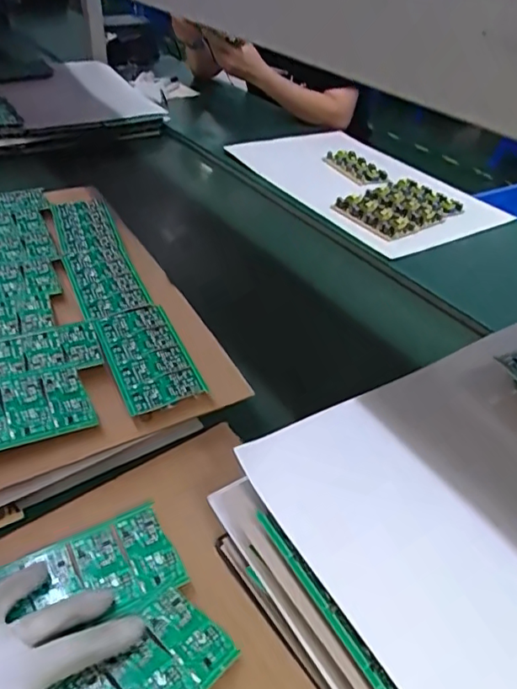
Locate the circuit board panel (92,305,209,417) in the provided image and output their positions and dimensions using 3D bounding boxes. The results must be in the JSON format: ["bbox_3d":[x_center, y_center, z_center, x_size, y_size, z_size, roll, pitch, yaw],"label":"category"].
[{"bbox_3d":[-0.108,0.007,0.523,0.073,0.004,0.135,-15,43,-22],"label":"circuit board panel"}]

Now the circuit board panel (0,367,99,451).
[{"bbox_3d":[-0.213,0.055,0.452,0.135,0.012,0.071,-11,42,-18],"label":"circuit board panel"}]

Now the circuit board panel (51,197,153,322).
[{"bbox_3d":[-0.200,-0.114,0.661,0.072,0.011,0.271,-13,43,-20],"label":"circuit board panel"}]

